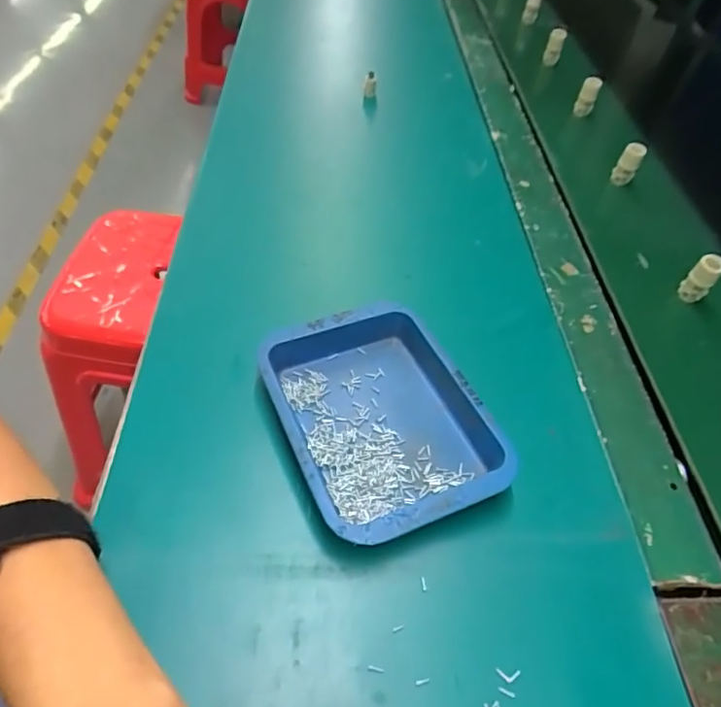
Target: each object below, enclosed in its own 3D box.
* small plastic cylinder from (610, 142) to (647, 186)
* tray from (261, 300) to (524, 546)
[{"bbox_3d":[0.281,-0.199,0.581,0.019,0.042,0.016,36,55,22],"label":"small plastic cylinder"},{"bbox_3d":[0.010,0.036,0.351,0.119,0.030,0.160,-16,53,-19],"label":"tray"}]

